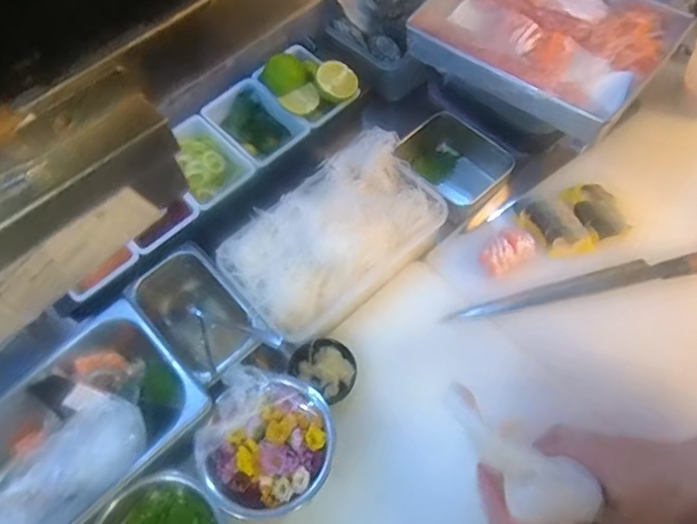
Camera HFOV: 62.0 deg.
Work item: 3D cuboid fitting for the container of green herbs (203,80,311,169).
[{"bbox_3d":[-0.127,-0.181,0.789,0.088,0.066,0.145,-39,63,-16],"label":"container of green herbs"}]

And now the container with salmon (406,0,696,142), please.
[{"bbox_3d":[0.234,-0.295,0.730,0.307,0.046,0.225,35,69,23],"label":"container with salmon"}]

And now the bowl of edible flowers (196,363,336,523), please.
[{"bbox_3d":[-0.084,0.188,0.599,0.132,0.049,0.133,-1,66,2],"label":"bowl of edible flowers"}]

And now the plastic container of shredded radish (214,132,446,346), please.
[{"bbox_3d":[-0.014,-0.035,0.687,0.256,0.052,0.160,-39,70,-13],"label":"plastic container of shredded radish"}]

